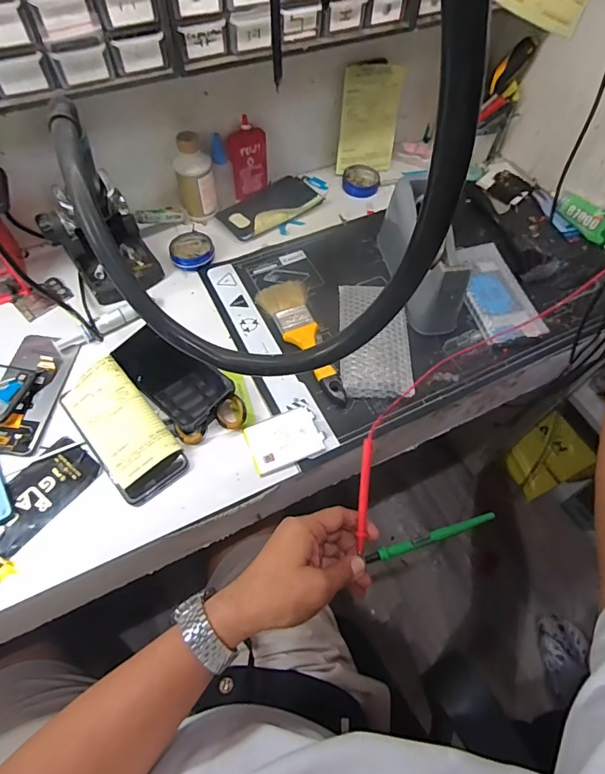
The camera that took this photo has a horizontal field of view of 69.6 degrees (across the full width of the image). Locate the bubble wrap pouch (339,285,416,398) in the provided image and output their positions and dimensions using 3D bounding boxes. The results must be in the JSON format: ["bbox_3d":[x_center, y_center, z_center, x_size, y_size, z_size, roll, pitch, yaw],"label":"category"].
[{"bbox_3d":[0.093,-0.061,0.556,0.089,0.026,0.163,3,60,-1],"label":"bubble wrap pouch"}]

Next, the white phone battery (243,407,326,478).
[{"bbox_3d":[-0.020,0.060,0.497,0.081,0.008,0.058,-19,63,-12],"label":"white phone battery"}]

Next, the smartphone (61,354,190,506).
[{"bbox_3d":[-0.201,0.046,0.489,0.077,0.027,0.162,-36,68,-20],"label":"smartphone"}]

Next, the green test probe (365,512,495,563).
[{"bbox_3d":[0.125,0.144,0.419,0.132,0.008,0.010,-15,62,-11],"label":"green test probe"}]

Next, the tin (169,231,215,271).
[{"bbox_3d":[-0.158,-0.198,0.626,0.060,0.015,0.060,-7,61,-6],"label":"tin"}]

